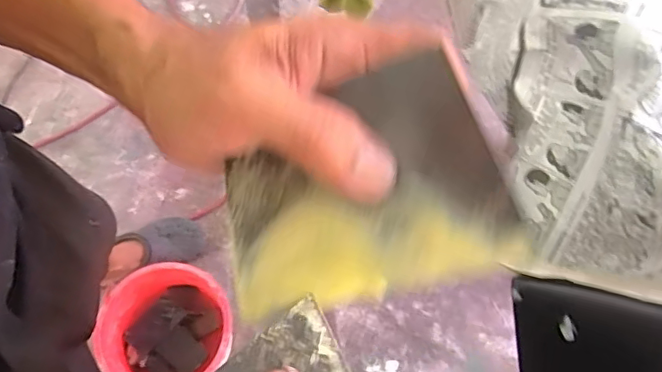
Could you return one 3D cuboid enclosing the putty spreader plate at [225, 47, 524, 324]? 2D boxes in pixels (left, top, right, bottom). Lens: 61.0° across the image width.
[{"bbox_3d":[0.006,0.003,0.221,0.113,0.007,0.081,-17,79,23],"label":"putty spreader plate"}]

